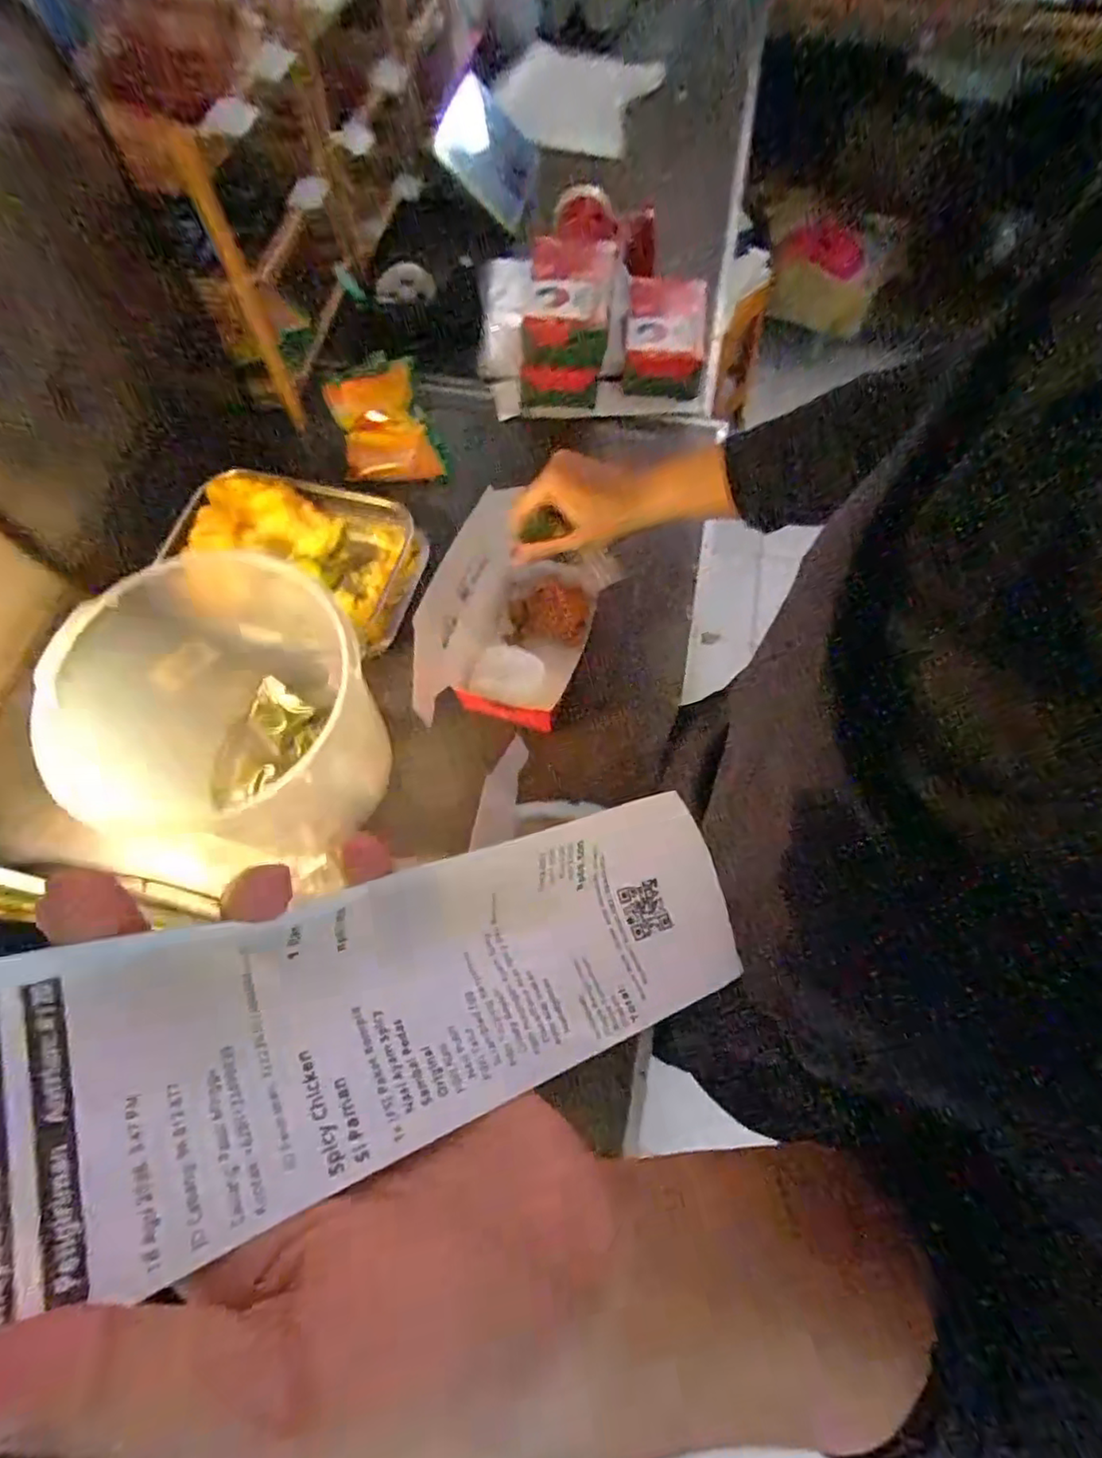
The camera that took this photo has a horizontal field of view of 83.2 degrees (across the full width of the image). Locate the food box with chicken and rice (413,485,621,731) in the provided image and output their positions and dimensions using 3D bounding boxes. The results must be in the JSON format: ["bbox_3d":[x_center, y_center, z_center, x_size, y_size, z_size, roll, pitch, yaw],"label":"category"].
[{"bbox_3d":[-0.042,-0.118,0.658,0.144,0.142,0.233,21,69,9],"label":"food box with chicken and rice"}]

